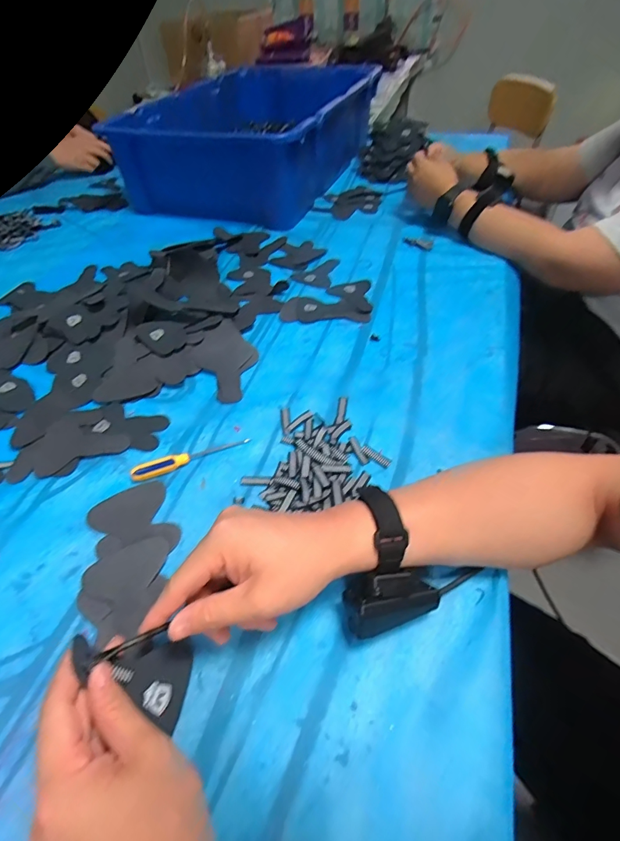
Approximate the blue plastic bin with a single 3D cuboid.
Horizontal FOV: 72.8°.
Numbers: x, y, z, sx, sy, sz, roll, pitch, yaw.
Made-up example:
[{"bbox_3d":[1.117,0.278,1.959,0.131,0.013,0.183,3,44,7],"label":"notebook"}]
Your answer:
[{"bbox_3d":[-0.123,-0.683,0.997,0.446,0.157,0.598,14,51,16],"label":"blue plastic bin"}]

